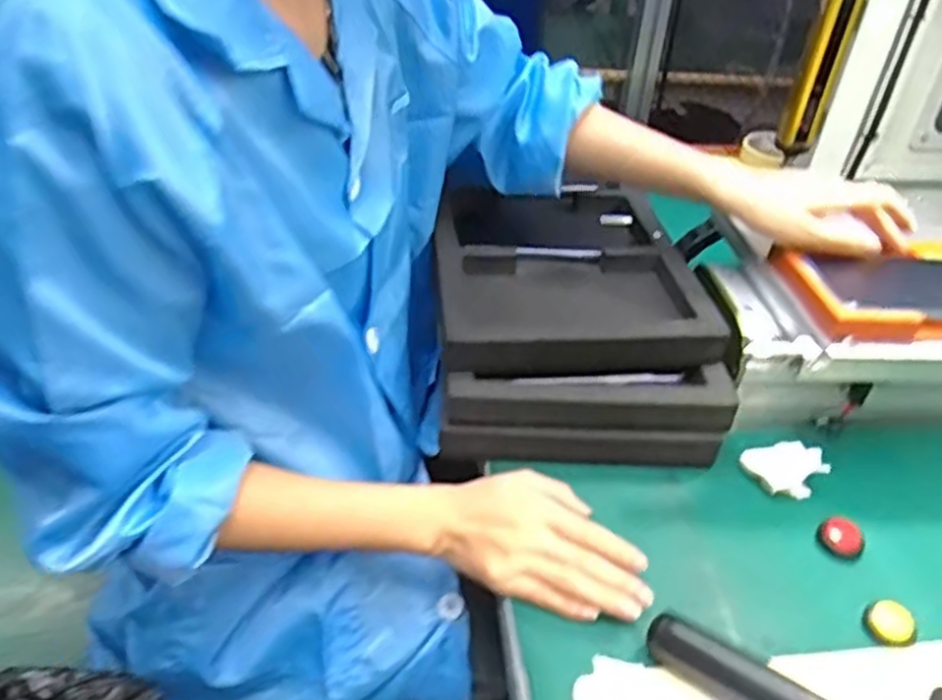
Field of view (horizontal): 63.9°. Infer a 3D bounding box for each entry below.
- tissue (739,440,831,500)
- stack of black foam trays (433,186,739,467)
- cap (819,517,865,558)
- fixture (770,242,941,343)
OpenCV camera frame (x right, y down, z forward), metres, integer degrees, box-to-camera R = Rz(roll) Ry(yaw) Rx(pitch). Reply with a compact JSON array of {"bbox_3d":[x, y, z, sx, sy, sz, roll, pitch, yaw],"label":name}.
[{"bbox_3d":[0.251,0.094,0.595,0.066,0.010,0.046,-9,40,-17],"label":"tissue"},{"bbox_3d":[0.083,-0.033,0.672,0.225,0.094,0.287,0,39,-6],"label":"stack of black foam trays"},{"bbox_3d":[0.272,0.137,0.554,0.030,0.005,0.033,3,38,-2],"label":"cap"},{"bbox_3d":[0.340,-0.047,0.582,0.193,0.027,0.107,-1,39,-7],"label":"fixture"}]

